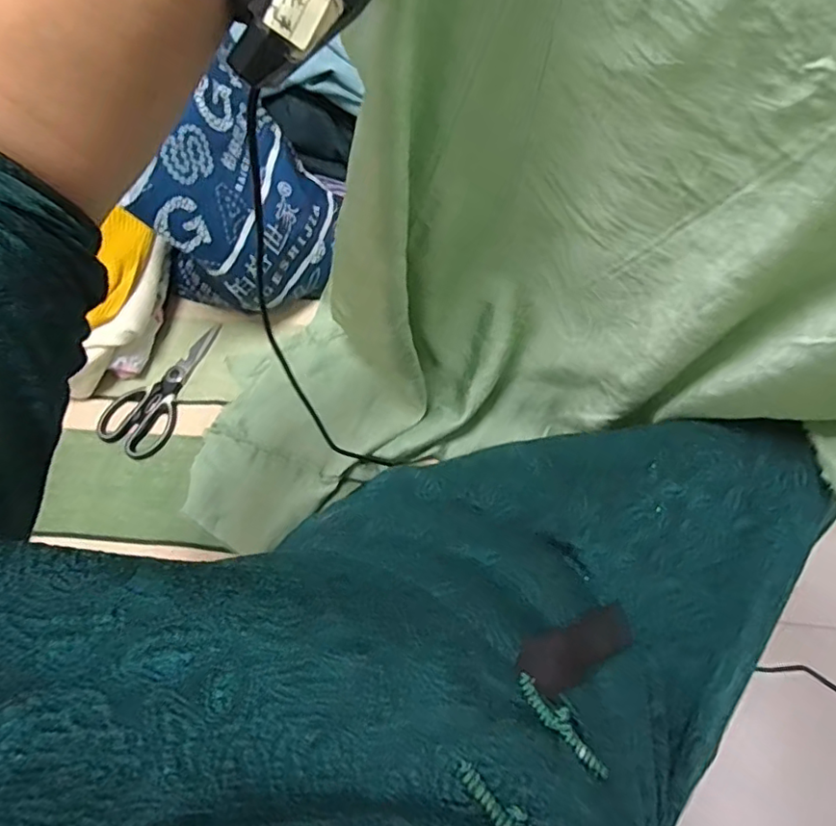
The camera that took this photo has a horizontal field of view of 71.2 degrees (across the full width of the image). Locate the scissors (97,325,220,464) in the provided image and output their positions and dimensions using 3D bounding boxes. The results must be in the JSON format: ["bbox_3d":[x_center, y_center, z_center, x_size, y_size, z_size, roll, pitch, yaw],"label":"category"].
[{"bbox_3d":[-0.322,-0.039,0.734,0.086,0.010,0.193,20,70,10],"label":"scissors"}]

